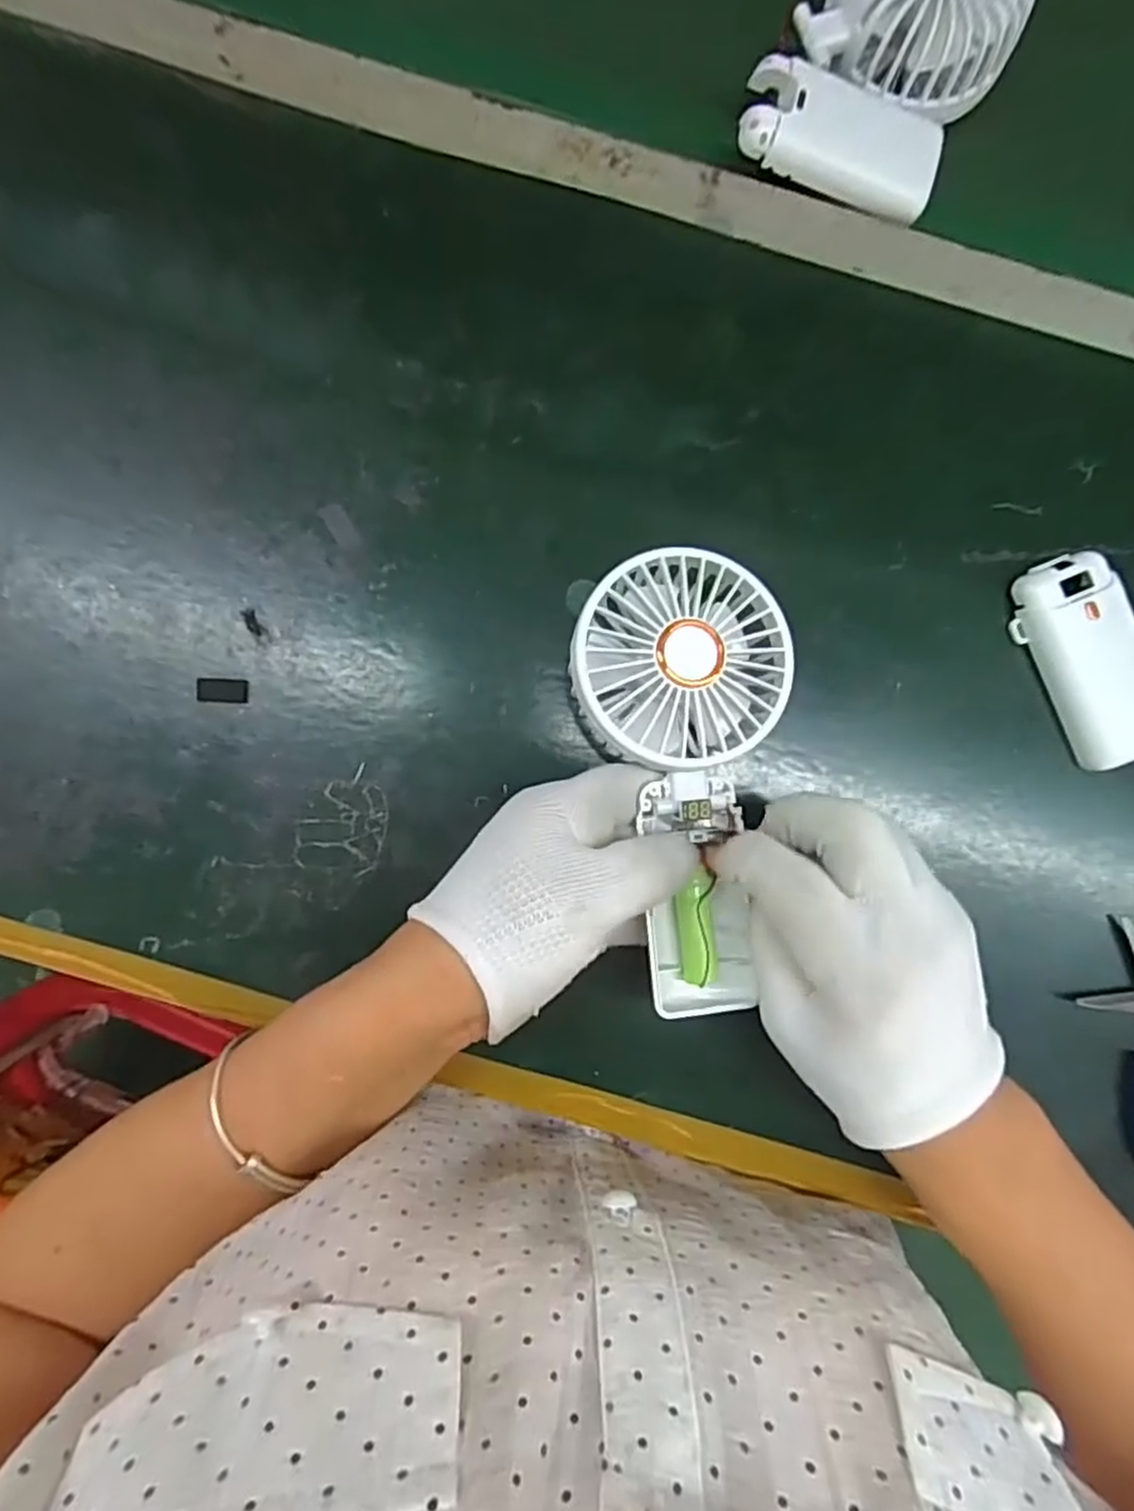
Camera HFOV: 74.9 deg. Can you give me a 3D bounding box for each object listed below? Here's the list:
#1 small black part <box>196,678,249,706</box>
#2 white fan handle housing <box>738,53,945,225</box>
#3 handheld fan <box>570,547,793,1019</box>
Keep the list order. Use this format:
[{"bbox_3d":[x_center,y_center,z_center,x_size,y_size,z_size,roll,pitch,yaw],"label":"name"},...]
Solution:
[{"bbox_3d":[-0.155,-0.029,0.333,0.023,0.004,0.011,3,89,-1],"label":"small black part"},{"bbox_3d":[0.126,-0.282,0.337,0.092,0.015,0.045,11,89,-13],"label":"white fan handle housing"},{"bbox_3d":[0.049,0.011,0.301,0.084,0.029,0.182,-3,95,-1],"label":"handheld fan"}]

